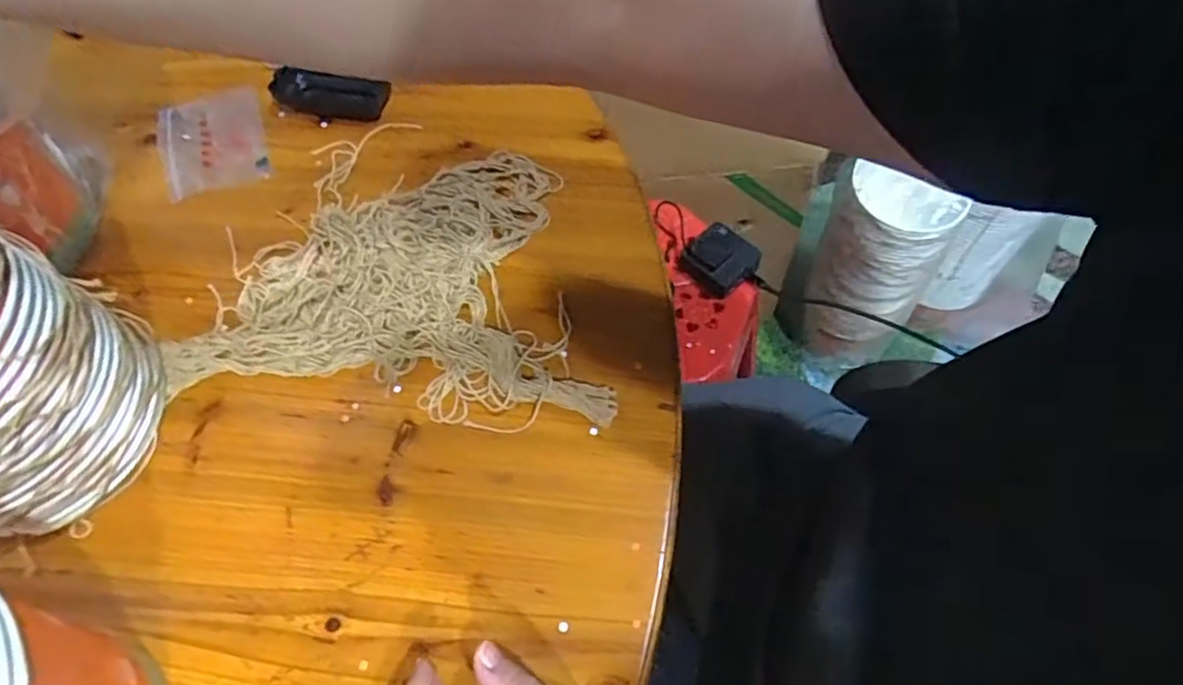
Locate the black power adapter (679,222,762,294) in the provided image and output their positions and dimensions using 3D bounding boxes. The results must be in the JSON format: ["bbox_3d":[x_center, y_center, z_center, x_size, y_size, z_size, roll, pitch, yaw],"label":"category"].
[{"bbox_3d":[0.163,-0.104,0.839,0.074,0.048,0.076,-42,66,-17],"label":"black power adapter"}]

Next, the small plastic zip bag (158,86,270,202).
[{"bbox_3d":[-0.348,-0.189,0.612,0.088,0.015,0.109,-17,62,-7],"label":"small plastic zip bag"}]

